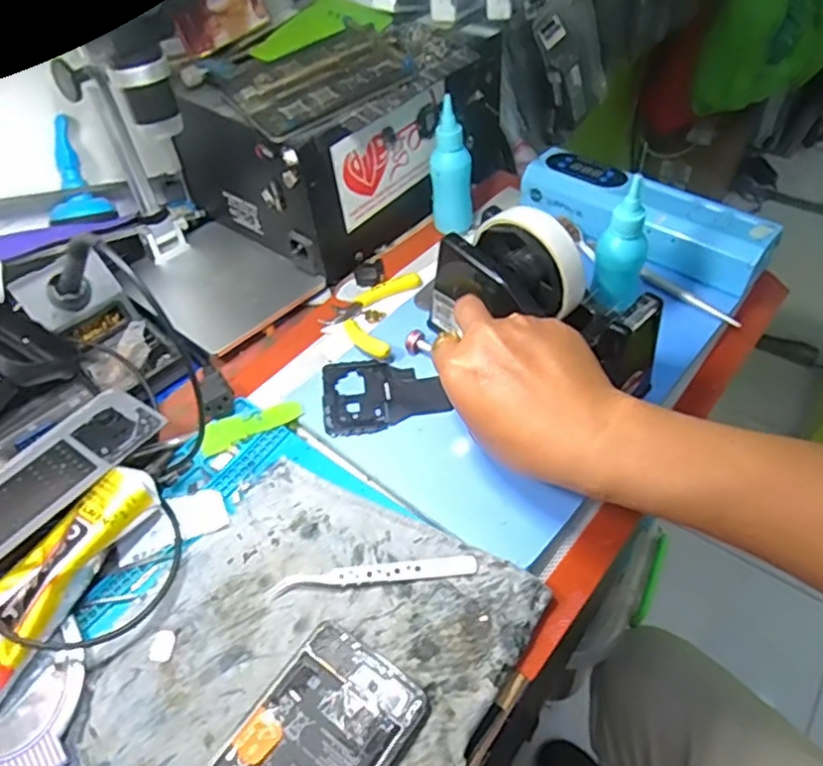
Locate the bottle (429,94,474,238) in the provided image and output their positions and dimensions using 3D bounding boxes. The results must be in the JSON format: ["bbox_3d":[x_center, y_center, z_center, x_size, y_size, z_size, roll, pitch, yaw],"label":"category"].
[{"bbox_3d":[0.035,-0.181,0.552,0.031,0.110,0.028,-17,49,-9],"label":"bottle"}]

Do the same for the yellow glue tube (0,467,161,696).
[{"bbox_3d":[-0.205,0.111,0.365,0.052,0.032,0.143,24,55,24],"label":"yellow glue tube"}]

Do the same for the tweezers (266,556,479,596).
[{"bbox_3d":[-0.022,0.112,0.376,0.120,0.007,0.010,-5,48,1],"label":"tweezers"}]

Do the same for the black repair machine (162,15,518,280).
[{"bbox_3d":[-0.057,-0.243,0.588,0.194,0.143,0.255,33,59,29],"label":"black repair machine"}]

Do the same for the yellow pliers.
[{"bbox_3d":[-0.037,-0.059,0.513,0.068,0.013,0.098,10,50,14],"label":"yellow pliers"}]

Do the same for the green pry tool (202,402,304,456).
[{"bbox_3d":[-0.110,0.028,0.446,0.070,0.005,0.020,-17,49,-9],"label":"green pry tool"}]

